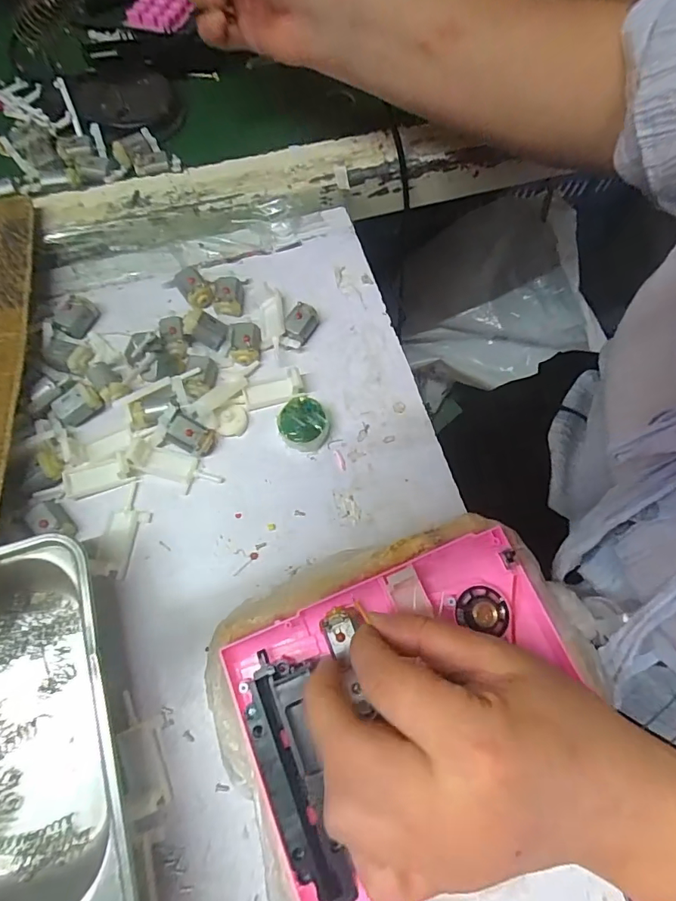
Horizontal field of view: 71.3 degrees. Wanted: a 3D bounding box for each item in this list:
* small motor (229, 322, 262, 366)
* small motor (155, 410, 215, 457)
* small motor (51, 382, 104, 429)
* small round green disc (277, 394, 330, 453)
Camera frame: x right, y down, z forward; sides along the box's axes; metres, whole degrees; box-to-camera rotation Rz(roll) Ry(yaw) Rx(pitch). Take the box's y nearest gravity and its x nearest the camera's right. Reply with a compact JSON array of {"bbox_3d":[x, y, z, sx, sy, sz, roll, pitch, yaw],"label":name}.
[{"bbox_3d":[-0.065,-0.077,0.333,0.021,0.013,0.031,-5,71,-5],"label":"small motor"},{"bbox_3d":[-0.097,-0.008,0.305,0.031,0.018,0.021,26,72,6],"label":"small motor"},{"bbox_3d":[-0.172,-0.030,0.309,0.028,0.014,0.018,-39,77,-15],"label":"small motor"},{"bbox_3d":[-0.023,-0.018,0.314,0.033,0.018,0.033,1,71,-2],"label":"small round green disc"}]

